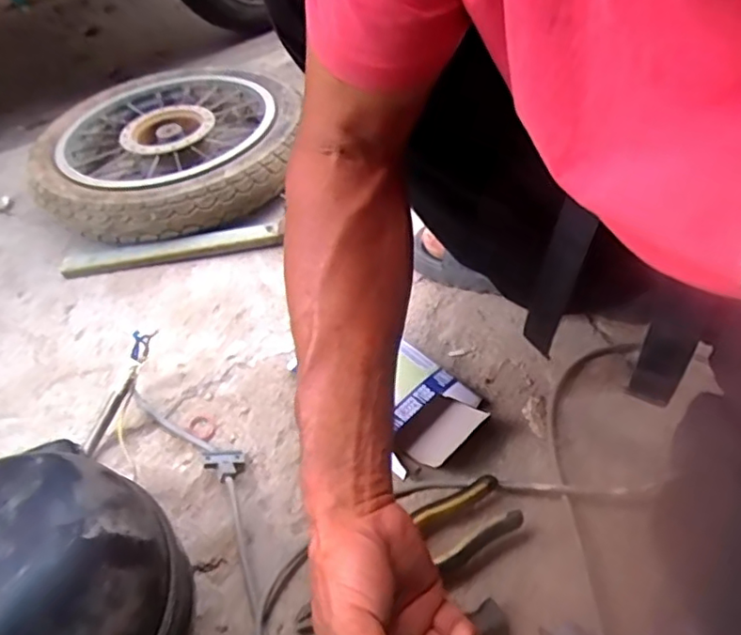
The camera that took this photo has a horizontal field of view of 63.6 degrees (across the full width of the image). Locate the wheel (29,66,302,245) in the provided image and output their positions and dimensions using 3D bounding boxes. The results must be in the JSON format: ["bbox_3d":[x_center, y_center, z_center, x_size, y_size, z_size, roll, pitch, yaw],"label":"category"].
[{"bbox_3d":[-0.285,-0.250,0.863,0.347,0.074,0.380,-1,54,2],"label":"wheel"}]

